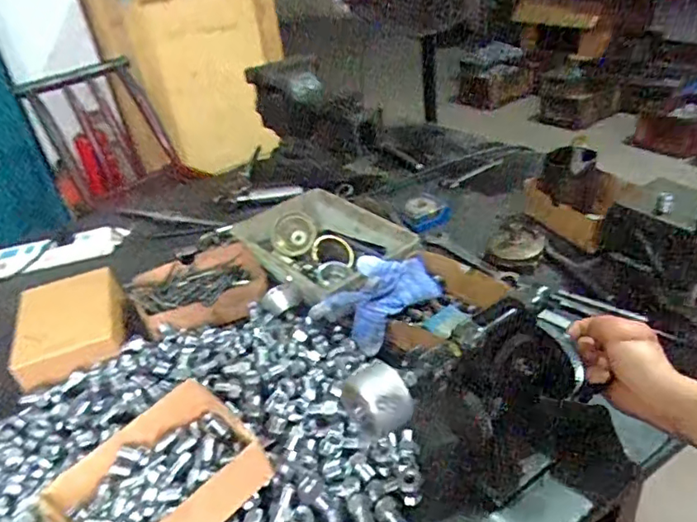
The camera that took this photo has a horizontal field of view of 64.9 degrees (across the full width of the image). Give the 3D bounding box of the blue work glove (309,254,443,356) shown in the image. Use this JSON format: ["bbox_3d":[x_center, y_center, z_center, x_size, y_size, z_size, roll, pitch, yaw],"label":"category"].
[{"bbox_3d":[0.043,0.036,0.672,0.163,0.076,0.080,-31,39,-33],"label":"blue work glove"}]

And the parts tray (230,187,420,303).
[{"bbox_3d":[-0.037,-0.020,0.796,0.175,0.054,0.248,-27,37,-29],"label":"parts tray"}]

